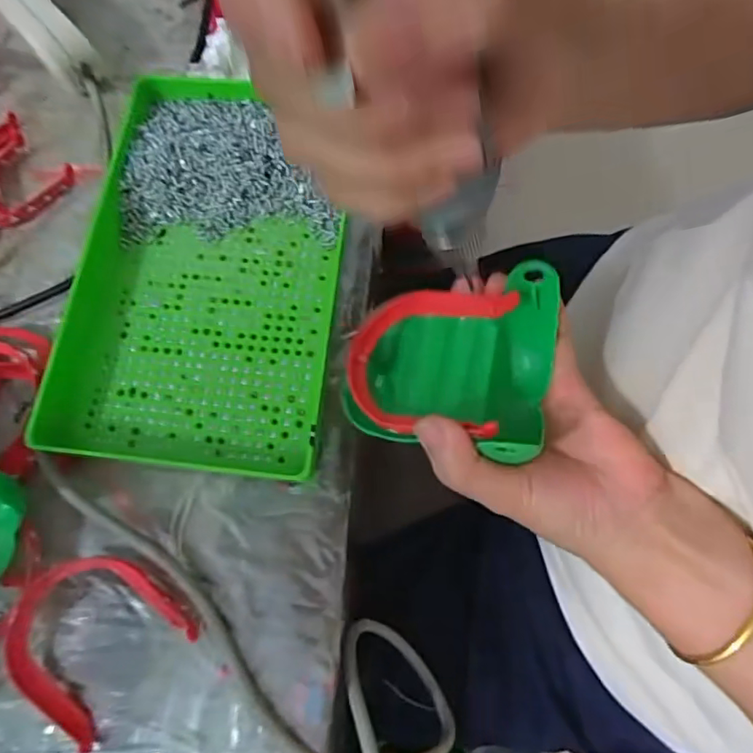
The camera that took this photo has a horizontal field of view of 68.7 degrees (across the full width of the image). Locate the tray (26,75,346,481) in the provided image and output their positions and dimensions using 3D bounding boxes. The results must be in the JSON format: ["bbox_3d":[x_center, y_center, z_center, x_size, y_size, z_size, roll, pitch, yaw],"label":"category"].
[{"bbox_3d":[-0.099,-0.063,0.332,0.158,0.036,0.239,5,71,3],"label":"tray"}]

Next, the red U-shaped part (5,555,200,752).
[{"bbox_3d":[-0.141,0.128,0.274,0.073,0.021,0.072,40,76,14],"label":"red U-shaped part"}]

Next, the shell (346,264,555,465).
[{"bbox_3d":[0.037,-0.004,0.262,0.100,0.053,0.083,-3,70,0],"label":"shell"}]

